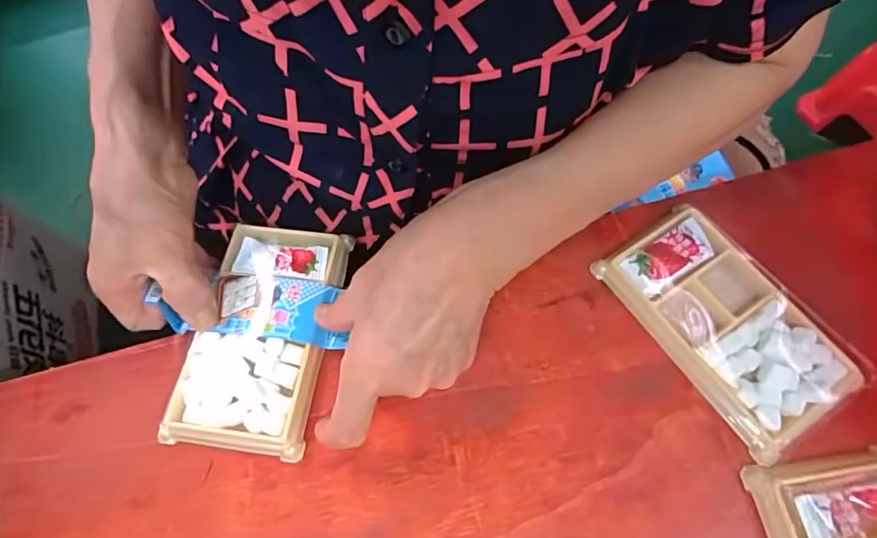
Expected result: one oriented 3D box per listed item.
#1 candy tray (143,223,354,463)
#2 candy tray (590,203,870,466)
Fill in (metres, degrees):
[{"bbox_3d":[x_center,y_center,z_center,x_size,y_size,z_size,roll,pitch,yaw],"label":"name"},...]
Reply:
[{"bbox_3d":[-0.103,0.035,0.287,0.084,0.014,0.133,1,65,4],"label":"candy tray"},{"bbox_3d":[0.162,0.028,0.282,0.074,0.015,0.132,-31,67,-11],"label":"candy tray"}]

